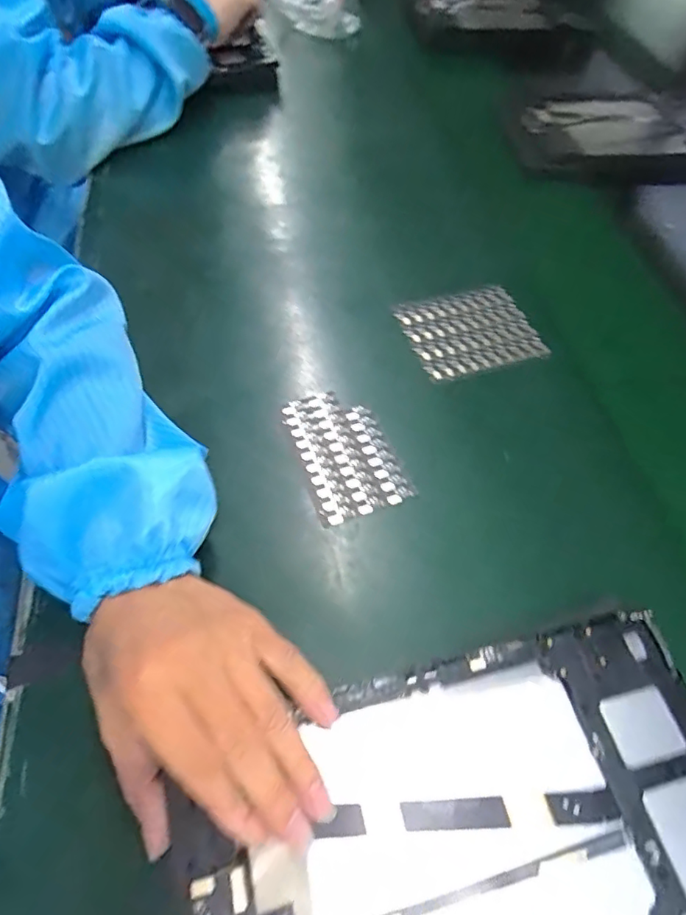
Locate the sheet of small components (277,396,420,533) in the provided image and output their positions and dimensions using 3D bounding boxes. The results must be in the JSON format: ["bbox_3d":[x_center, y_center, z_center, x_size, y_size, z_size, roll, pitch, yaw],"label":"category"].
[{"bbox_3d":[0.000,-0.005,0.361,0.059,0.004,0.097,-17,59,-15],"label":"sheet of small components"}]

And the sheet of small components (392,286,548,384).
[{"bbox_3d":[0.099,-0.100,0.427,0.093,0.009,0.082,-13,58,-13],"label":"sheet of small components"}]

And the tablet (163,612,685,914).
[{"bbox_3d":[0.058,0.163,0.225,0.236,0.009,0.143,-11,58,-10],"label":"tablet"}]

